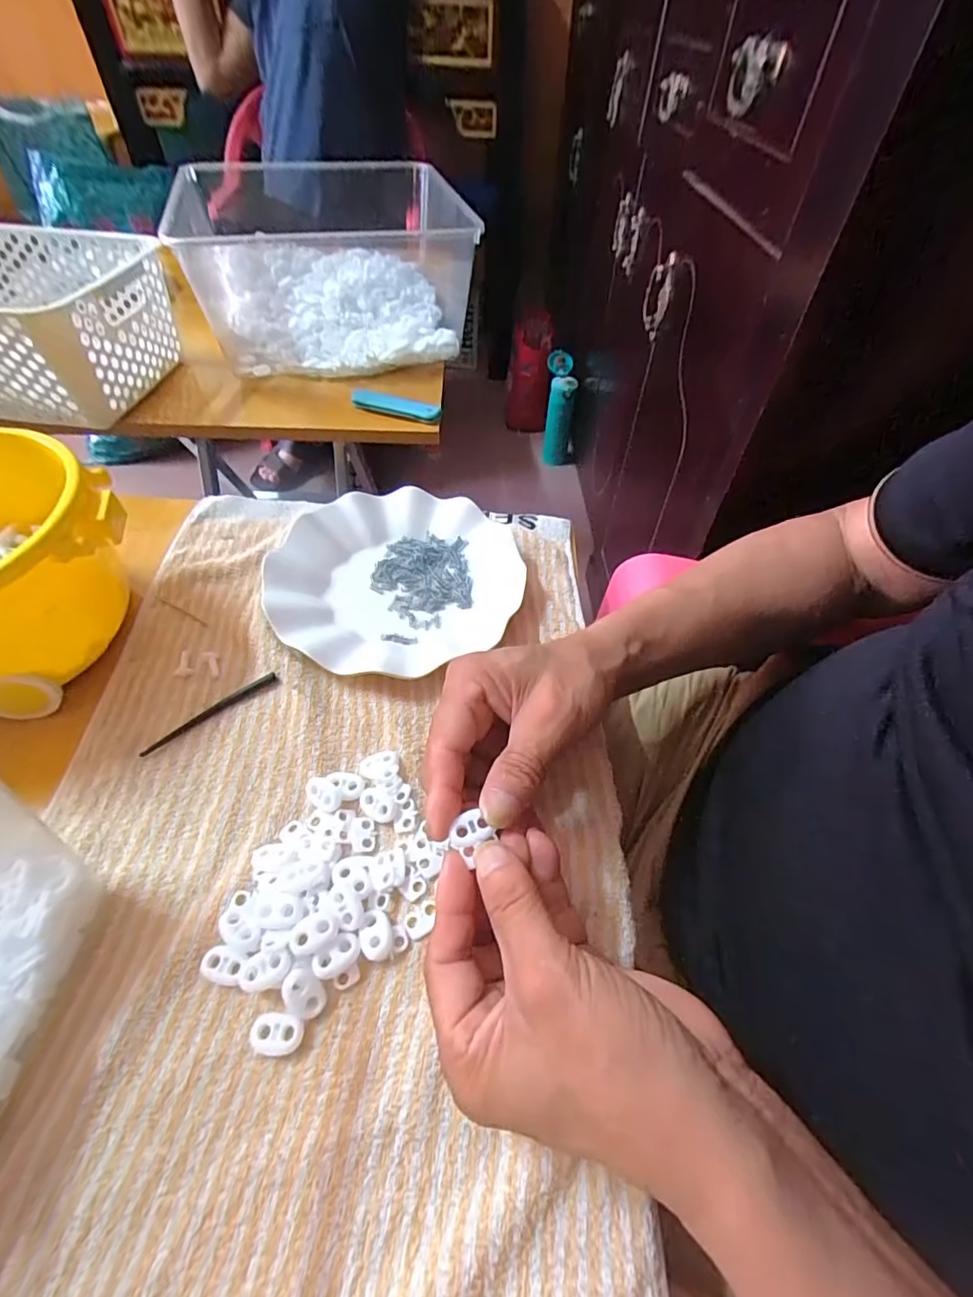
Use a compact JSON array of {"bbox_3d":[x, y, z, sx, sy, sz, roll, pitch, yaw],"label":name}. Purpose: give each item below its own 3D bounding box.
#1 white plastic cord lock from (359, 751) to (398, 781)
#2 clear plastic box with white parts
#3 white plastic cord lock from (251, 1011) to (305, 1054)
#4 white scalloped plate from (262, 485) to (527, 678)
[{"bbox_3d":[-0.062,0.069,0.308,0.022,0.007,0.019,3,51,0],"label":"white plastic cord lock"},{"bbox_3d":[-0.189,-0.481,0.652,0.327,0.130,0.319,-5,52,-7],"label":"clear plastic box with white parts"},{"bbox_3d":[-0.092,0.169,0.231,0.022,0.007,0.015,4,51,1],"label":"white plastic cord lock"},{"bbox_3d":[-0.067,-0.060,0.394,0.178,0.020,0.169,1,51,-1],"label":"white scalloped plate"}]

